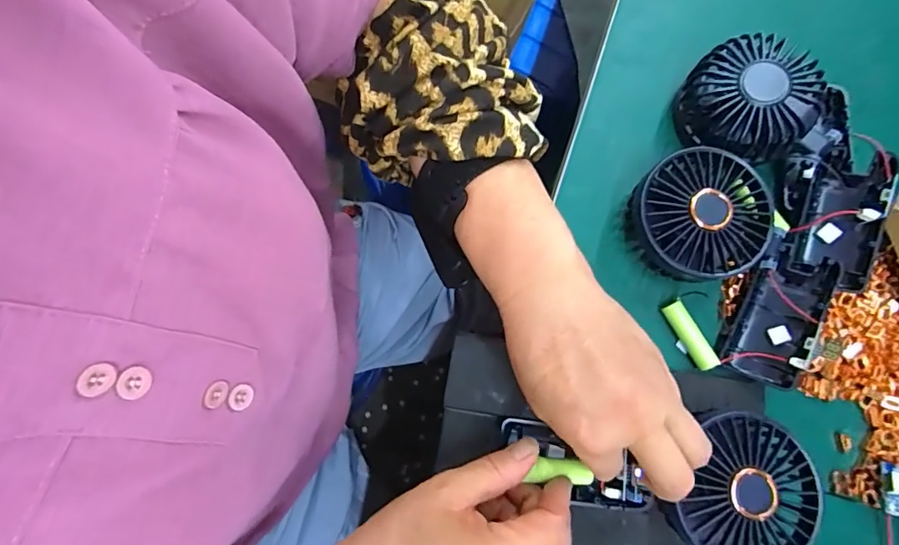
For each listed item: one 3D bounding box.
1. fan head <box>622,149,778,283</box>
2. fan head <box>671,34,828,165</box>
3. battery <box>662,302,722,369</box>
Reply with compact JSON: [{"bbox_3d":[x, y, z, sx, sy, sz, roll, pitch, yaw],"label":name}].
[{"bbox_3d":[0.168,-0.037,0.317,0.080,0.043,0.080,0,82,-3],"label":"fan head"},{"bbox_3d":[0.209,-0.119,0.327,0.076,0.051,0.081,0,82,-3],"label":"fan head"},{"bbox_3d":[0.167,0.043,0.322,0.014,0.011,0.050,-29,81,-5],"label":"battery"}]

